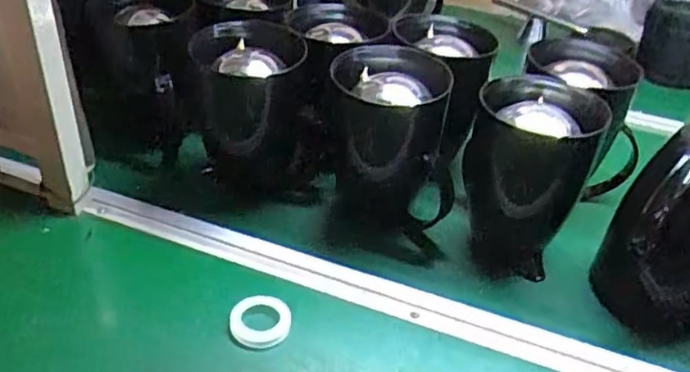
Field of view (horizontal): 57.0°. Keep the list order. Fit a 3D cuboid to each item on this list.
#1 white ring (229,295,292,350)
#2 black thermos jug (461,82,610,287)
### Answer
[{"bbox_3d":[-0.082,0.132,0.618,0.058,0.018,0.053,0,36,-8],"label":"white ring"},{"bbox_3d":[0.199,-0.012,0.700,0.134,0.185,0.121,18,37,16],"label":"black thermos jug"}]

